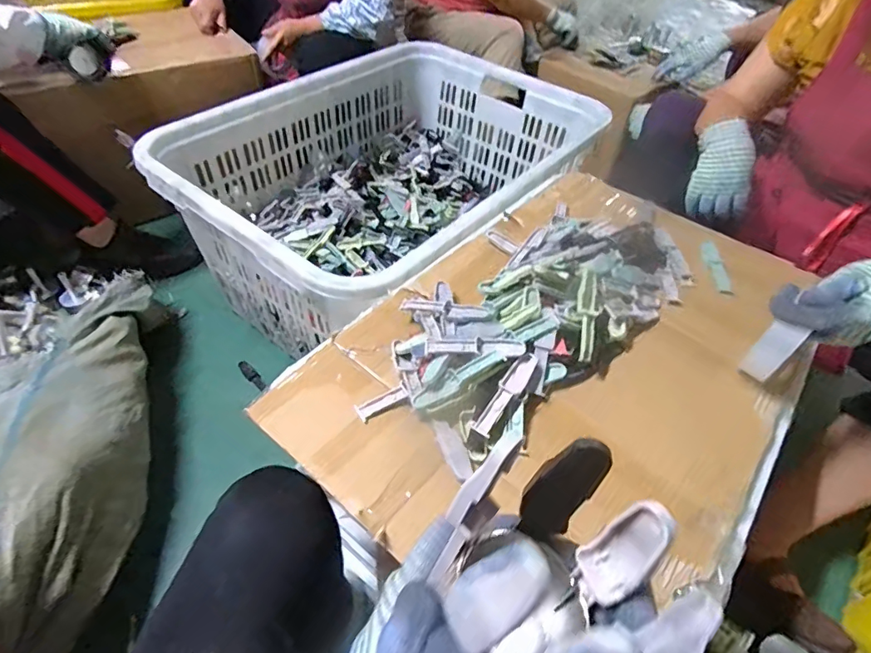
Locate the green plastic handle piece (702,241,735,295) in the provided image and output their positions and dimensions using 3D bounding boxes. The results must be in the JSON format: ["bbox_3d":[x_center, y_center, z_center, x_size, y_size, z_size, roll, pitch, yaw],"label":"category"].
[{"bbox_3d":[0.398,-0.088,0.694,0.026,0.010,0.113,8,48,1],"label":"green plastic handle piece"}]

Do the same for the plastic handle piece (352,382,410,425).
[{"bbox_3d":[-0.053,0.076,0.494,0.055,0.006,0.021,-25,55,-25],"label":"plastic handle piece"}]

